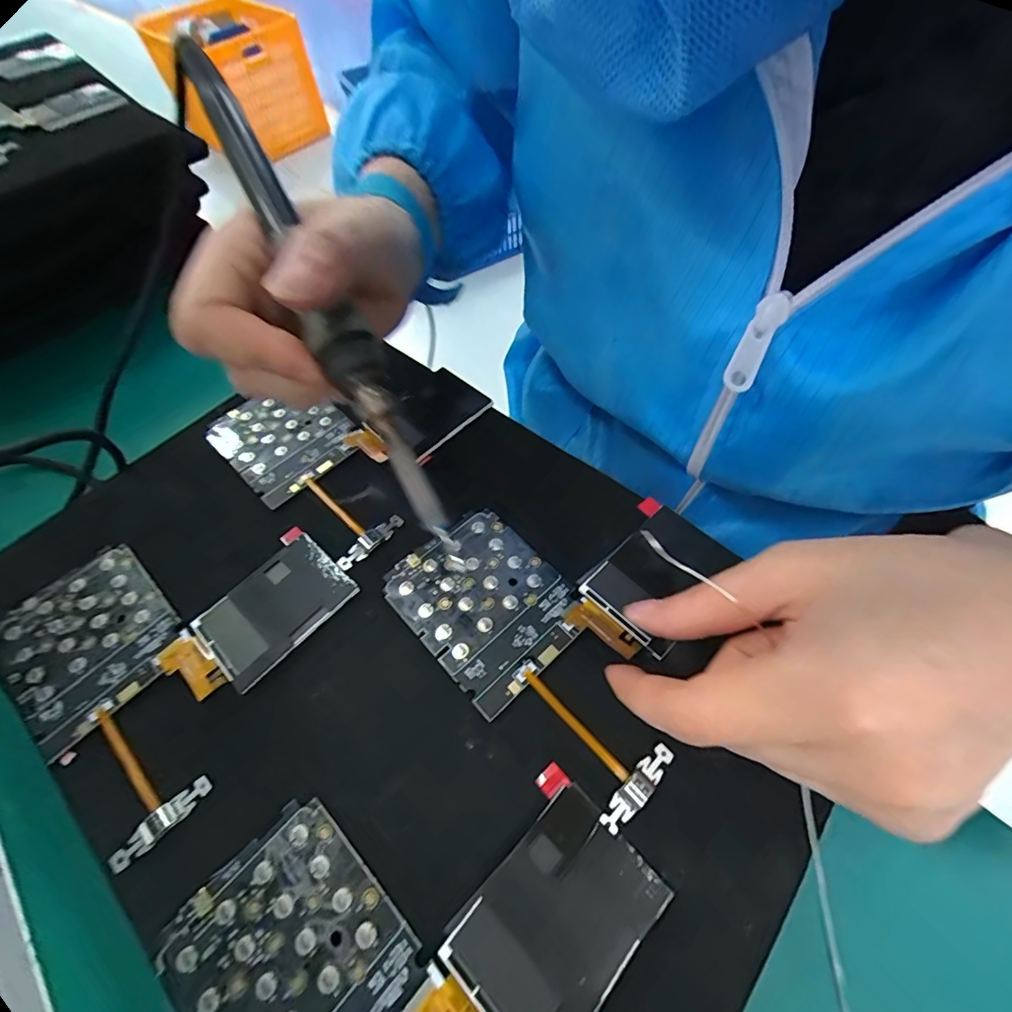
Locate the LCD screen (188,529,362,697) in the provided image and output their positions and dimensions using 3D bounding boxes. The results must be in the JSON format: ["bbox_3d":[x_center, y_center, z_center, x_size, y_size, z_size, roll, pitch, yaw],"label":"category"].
[{"bbox_3d":[-0.101,0.044,0.214,0.043,0.004,0.060,37,69,25],"label":"LCD screen"}]

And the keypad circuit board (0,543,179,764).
[{"bbox_3d":[-0.183,0.057,0.212,0.075,0.004,0.063,38,69,23],"label":"keypad circuit board"}]

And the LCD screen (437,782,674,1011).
[{"bbox_3d":[0.015,0.127,0.151,0.043,0.004,0.062,38,70,25],"label":"LCD screen"}]

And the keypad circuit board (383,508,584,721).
[{"bbox_3d":[-0.009,0.039,0.209,0.060,0.004,0.076,-40,63,-17],"label":"keypad circuit board"}]

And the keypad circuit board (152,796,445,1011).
[{"bbox_3d":[-0.065,0.142,0.150,0.076,0.004,0.061,38,69,23],"label":"keypad circuit board"}]

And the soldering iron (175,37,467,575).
[{"bbox_3d":[-0.063,-0.070,0.163,0.017,0.018,0.205,-27,86,-11],"label":"soldering iron"}]

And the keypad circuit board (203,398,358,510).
[{"bbox_3d":[-0.122,-0.039,0.268,0.075,0.005,0.061,38,70,25],"label":"keypad circuit board"}]

